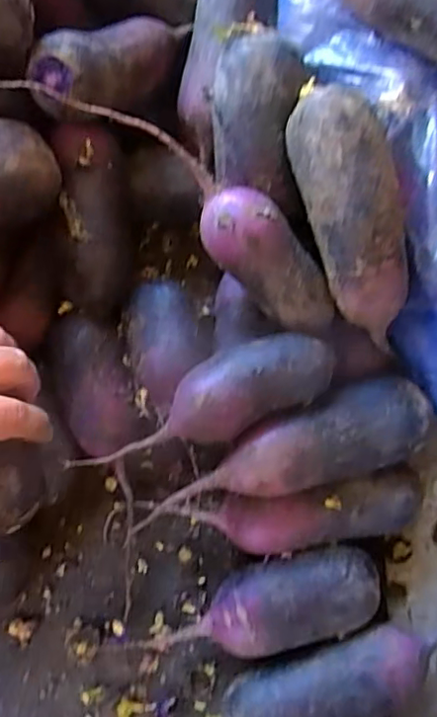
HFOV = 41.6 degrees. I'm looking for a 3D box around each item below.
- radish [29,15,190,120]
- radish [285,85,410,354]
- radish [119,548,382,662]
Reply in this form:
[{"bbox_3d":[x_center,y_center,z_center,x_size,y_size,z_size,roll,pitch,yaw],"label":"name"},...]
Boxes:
[{"bbox_3d":[-0.070,-0.211,0.414,0.042,0.048,0.139,44,56,10],"label":"radish"},{"bbox_3d":[0.089,-0.092,0.372,0.065,0.048,0.161,-21,108,-6],"label":"radish"},{"bbox_3d":[0.037,0.176,0.412,0.153,0.059,0.059,-13,78,-3],"label":"radish"}]

